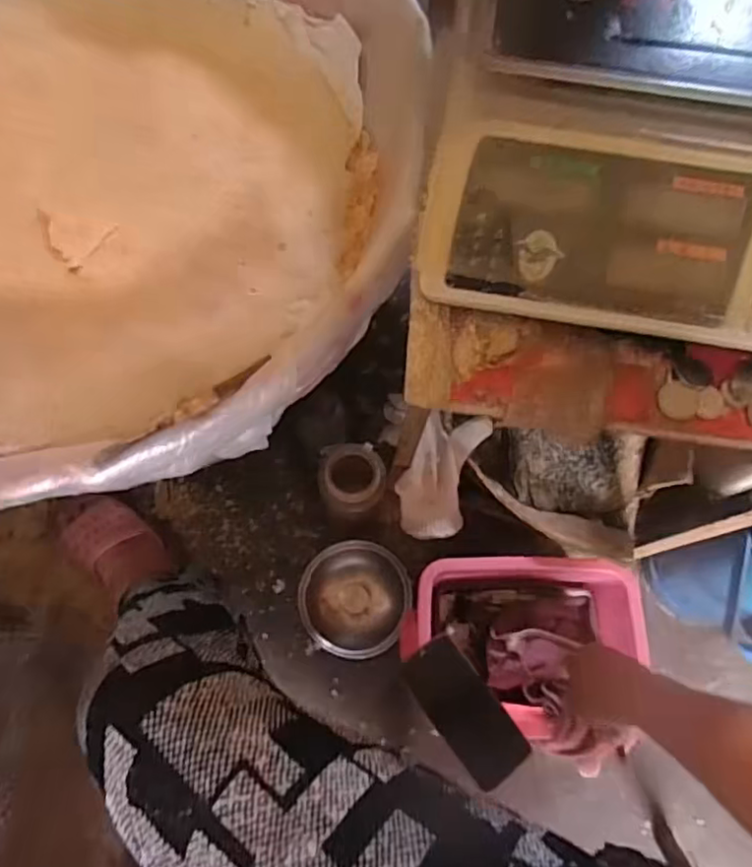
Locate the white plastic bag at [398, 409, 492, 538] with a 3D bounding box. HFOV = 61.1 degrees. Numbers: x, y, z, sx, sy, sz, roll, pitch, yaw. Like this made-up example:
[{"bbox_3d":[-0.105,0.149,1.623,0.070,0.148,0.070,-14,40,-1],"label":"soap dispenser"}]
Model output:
[{"bbox_3d":[0.080,0.052,0.797,0.086,0.027,0.162,19,95,4],"label":"white plastic bag"}]

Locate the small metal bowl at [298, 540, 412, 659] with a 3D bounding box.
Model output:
[{"bbox_3d":[-0.028,0.225,0.870,0.144,0.050,0.146,-1,73,-2],"label":"small metal bowl"}]

